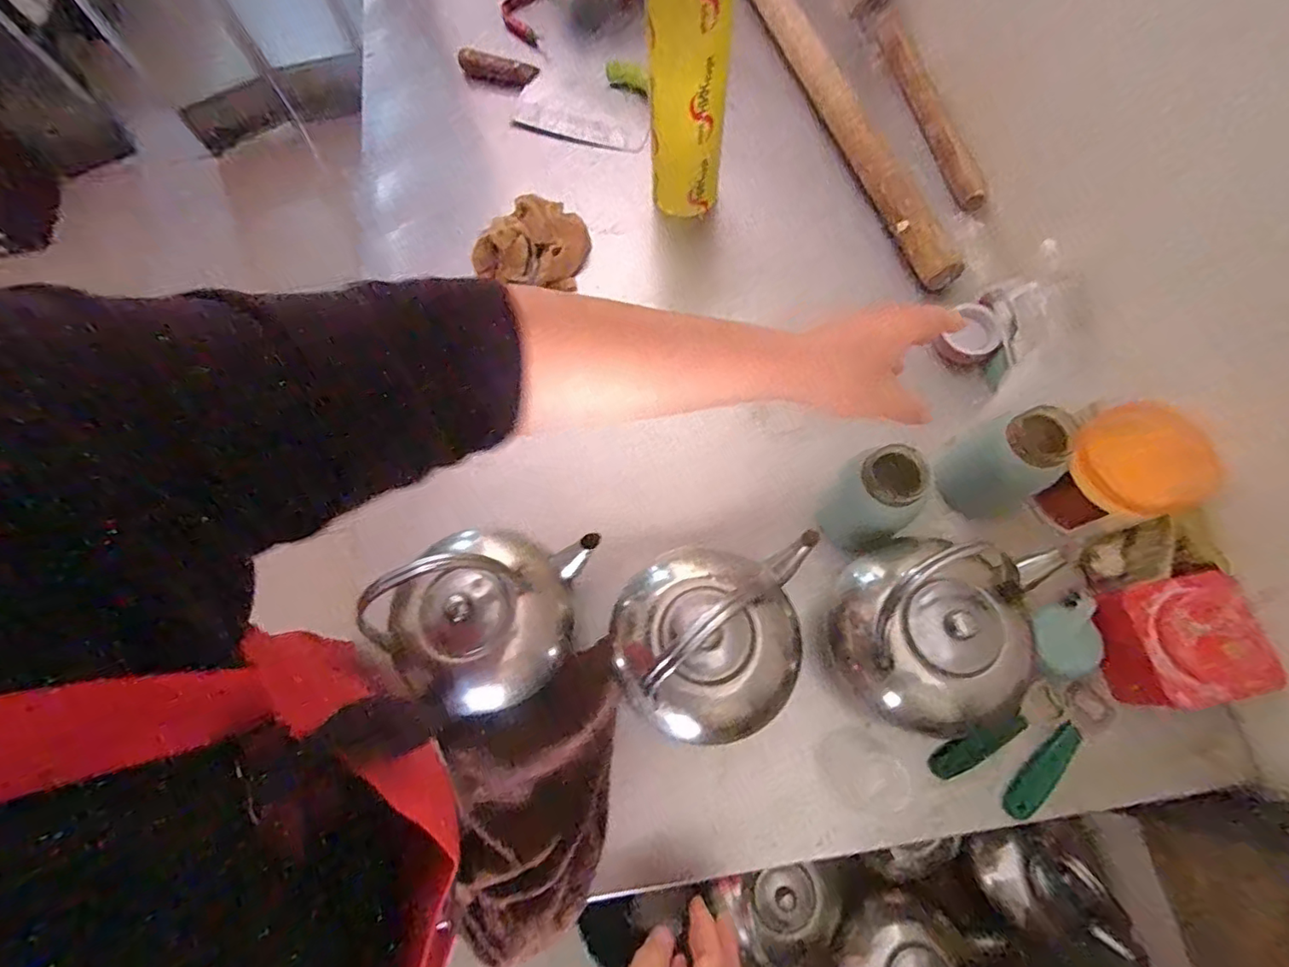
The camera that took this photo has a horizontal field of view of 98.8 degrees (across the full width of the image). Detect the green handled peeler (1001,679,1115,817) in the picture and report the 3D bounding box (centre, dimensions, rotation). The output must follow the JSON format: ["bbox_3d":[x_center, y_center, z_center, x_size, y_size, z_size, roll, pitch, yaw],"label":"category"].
[{"bbox_3d":[0.351,0.228,0.470,0.130,0.009,0.035,-42,75,-10],"label":"green handled peeler"}]

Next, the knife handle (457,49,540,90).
[{"bbox_3d":[-0.204,-0.568,0.761,0.120,0.030,0.029,20,74,9],"label":"knife handle"}]

